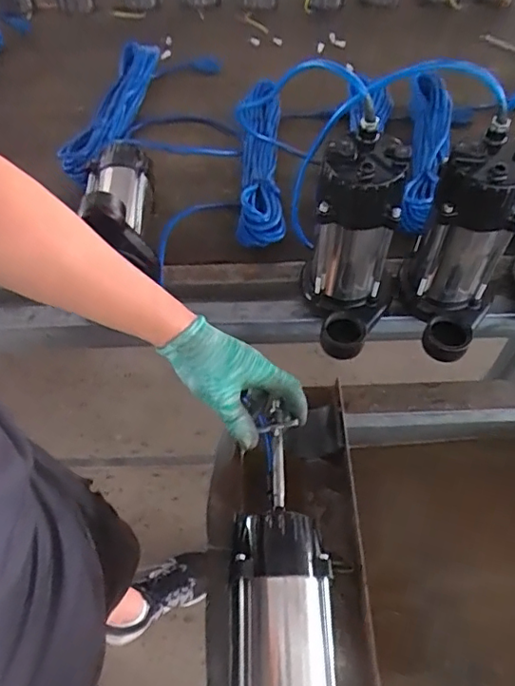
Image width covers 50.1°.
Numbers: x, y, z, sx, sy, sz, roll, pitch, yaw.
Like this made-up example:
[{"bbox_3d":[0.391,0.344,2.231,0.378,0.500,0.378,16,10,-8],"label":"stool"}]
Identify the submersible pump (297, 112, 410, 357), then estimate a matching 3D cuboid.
[{"bbox_3d":[0.107,-0.106,0.650,0.107,0.240,0.145,10,57,7],"label":"submersible pump"}]

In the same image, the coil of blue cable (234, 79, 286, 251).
[{"bbox_3d":[0.004,-0.295,0.882,0.070,0.068,0.352,-2,56,0],"label":"coil of blue cable"}]

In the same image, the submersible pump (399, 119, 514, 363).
[{"bbox_3d":[0.235,-0.104,0.637,0.111,0.234,0.143,18,59,13],"label":"submersible pump"}]

